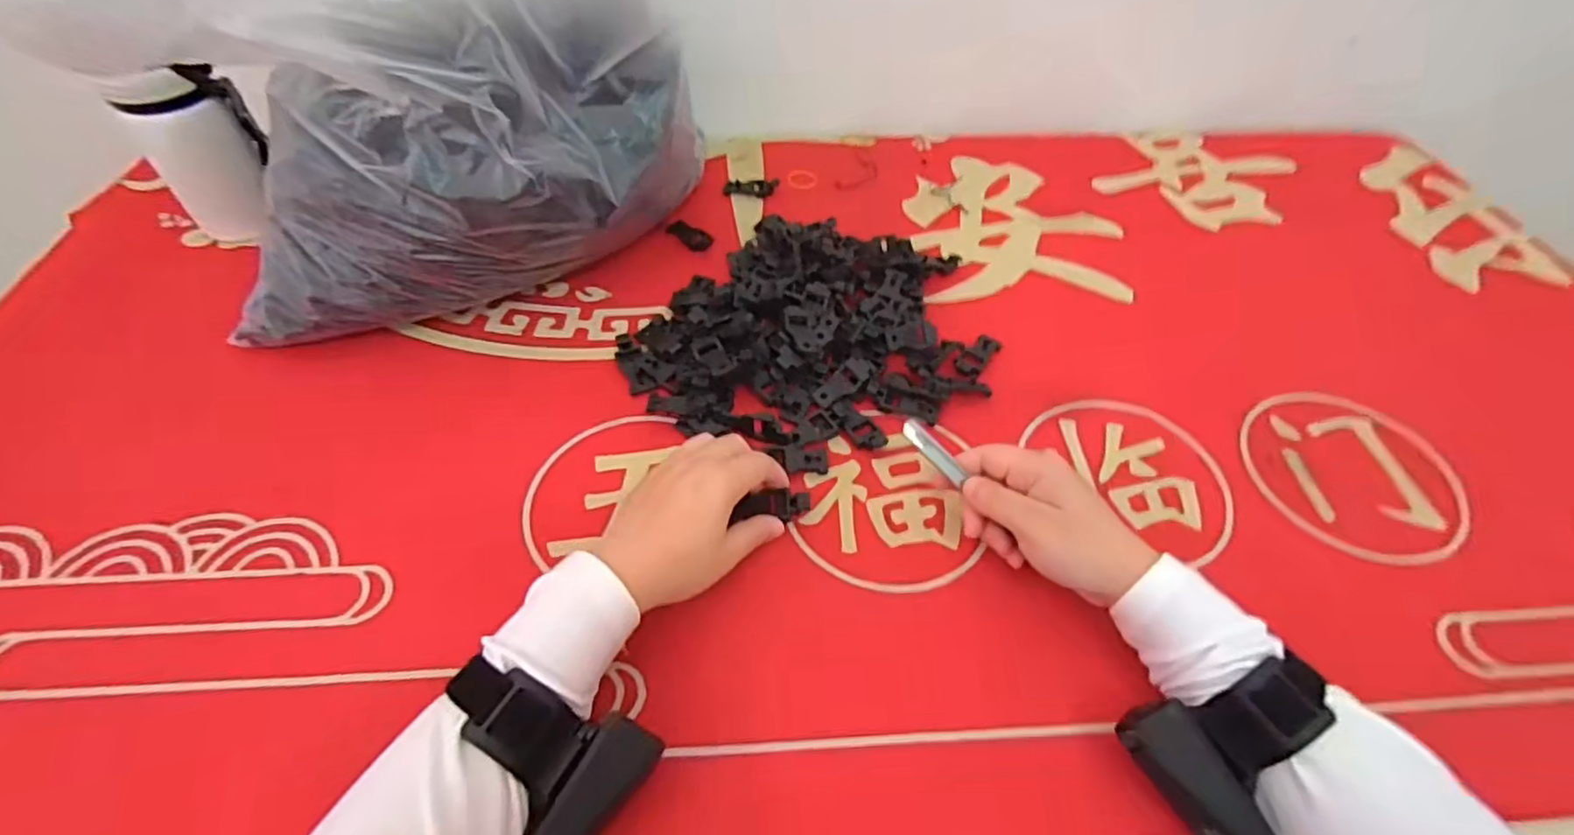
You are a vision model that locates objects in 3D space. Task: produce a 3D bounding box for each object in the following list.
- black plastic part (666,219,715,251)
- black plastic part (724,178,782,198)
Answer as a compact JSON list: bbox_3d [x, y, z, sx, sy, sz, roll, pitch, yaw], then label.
[{"bbox_3d":[-0.090,-0.170,0.624,0.050,0.006,0.024,37,59,25],"label":"black plastic part"},{"bbox_3d":[-0.036,-0.232,0.675,0.055,0.008,0.021,-4,51,-5],"label":"black plastic part"}]

